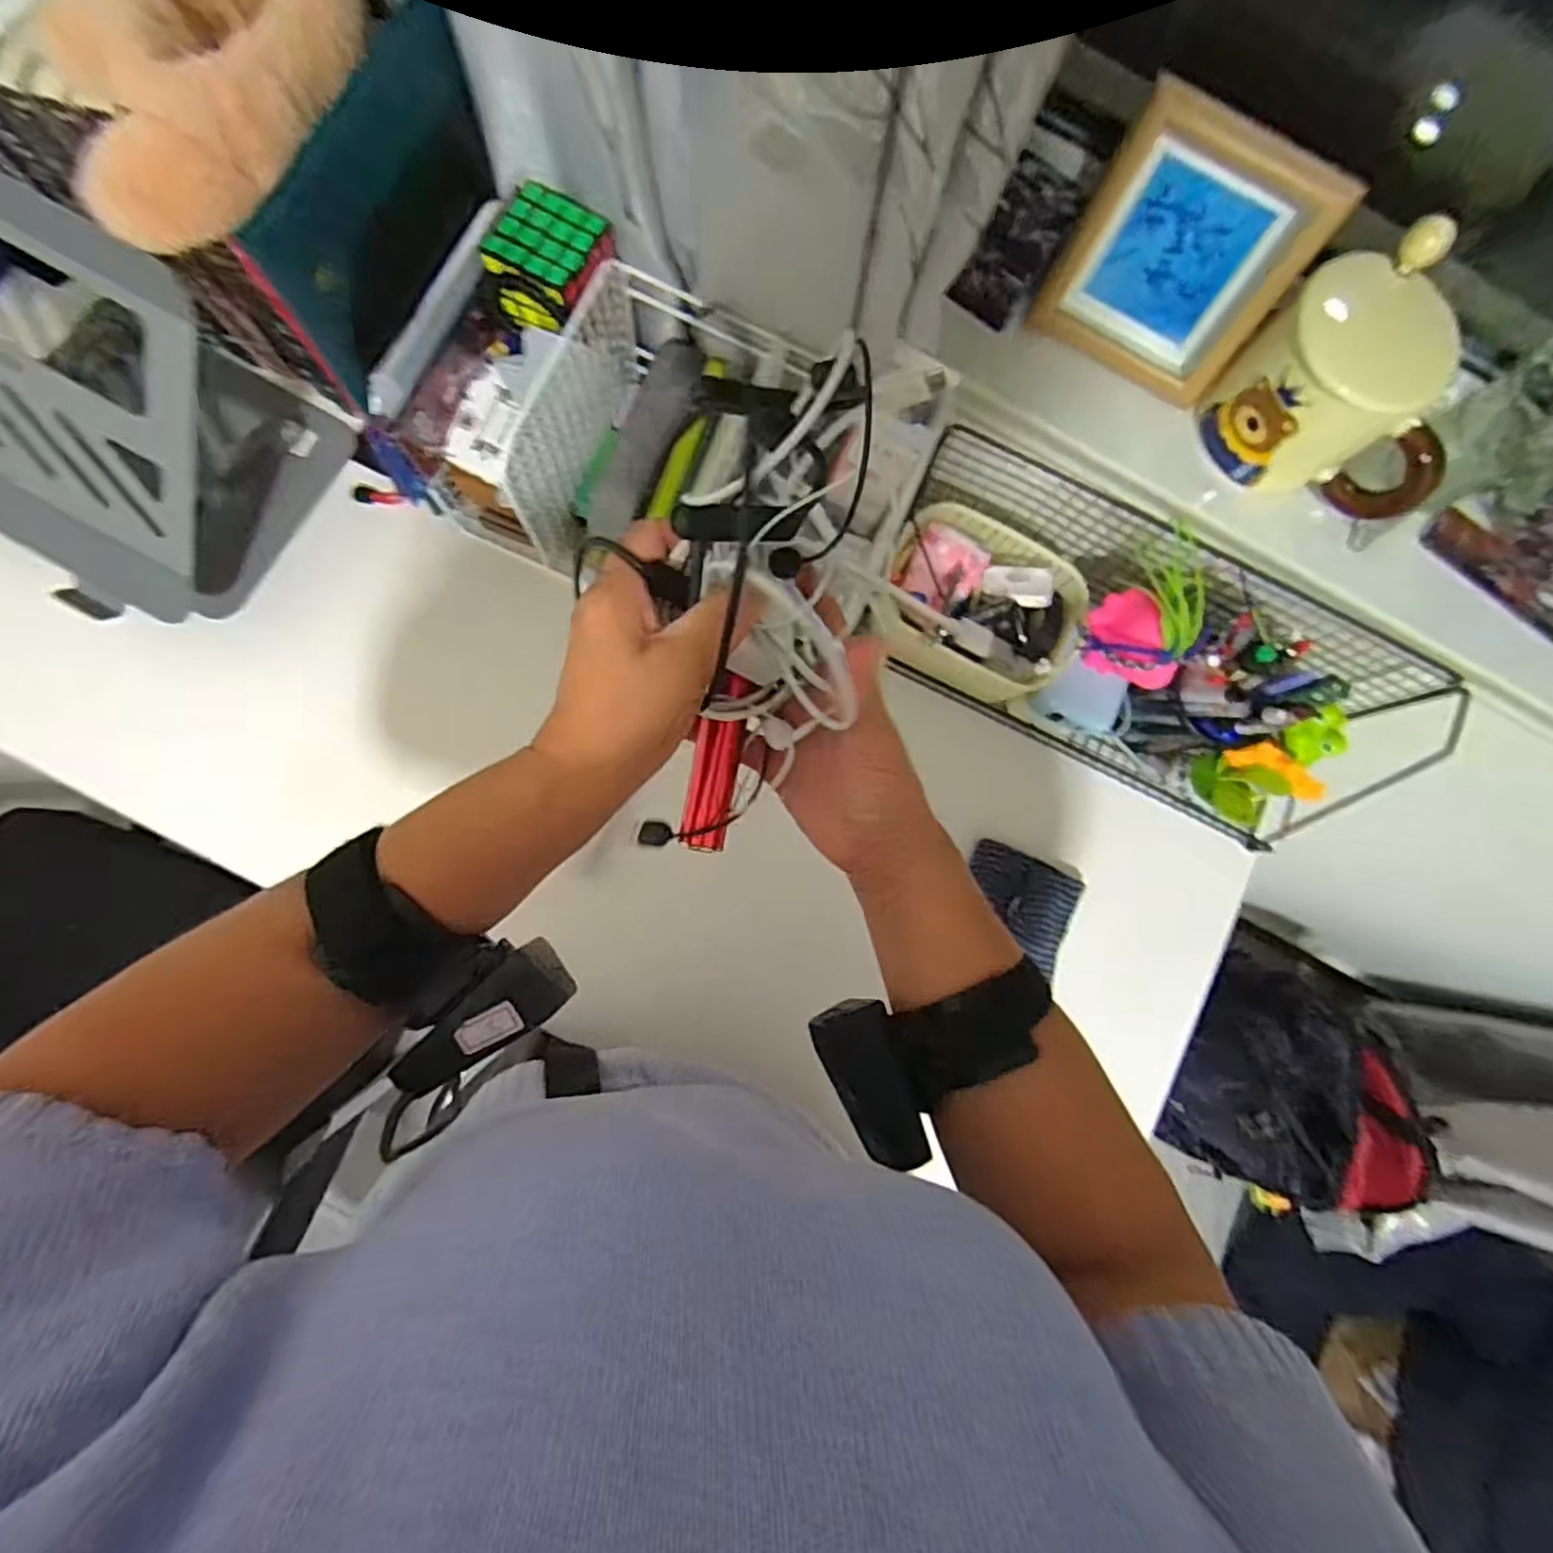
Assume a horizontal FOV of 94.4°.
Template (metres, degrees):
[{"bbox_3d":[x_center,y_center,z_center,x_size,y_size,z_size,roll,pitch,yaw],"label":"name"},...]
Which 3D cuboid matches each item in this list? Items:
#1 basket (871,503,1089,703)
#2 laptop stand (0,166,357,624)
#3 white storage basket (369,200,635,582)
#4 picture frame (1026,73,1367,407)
[{"bbox_3d":[0.160,-0.132,0.571,0.152,0.063,0.125,25,82,-2],"label":"basket"},{"bbox_3d":[-0.496,-0.254,0.485,0.286,0.195,0.221,28,82,-2],"label":"laptop stand"},{"bbox_3d":[-0.174,-0.273,0.512,0.093,0.154,0.171,25,82,-3],"label":"white storage basket"},{"bbox_3d":[0.228,-0.293,0.410,0.117,0.119,0.024,26,54,-2],"label":"picture frame"}]

